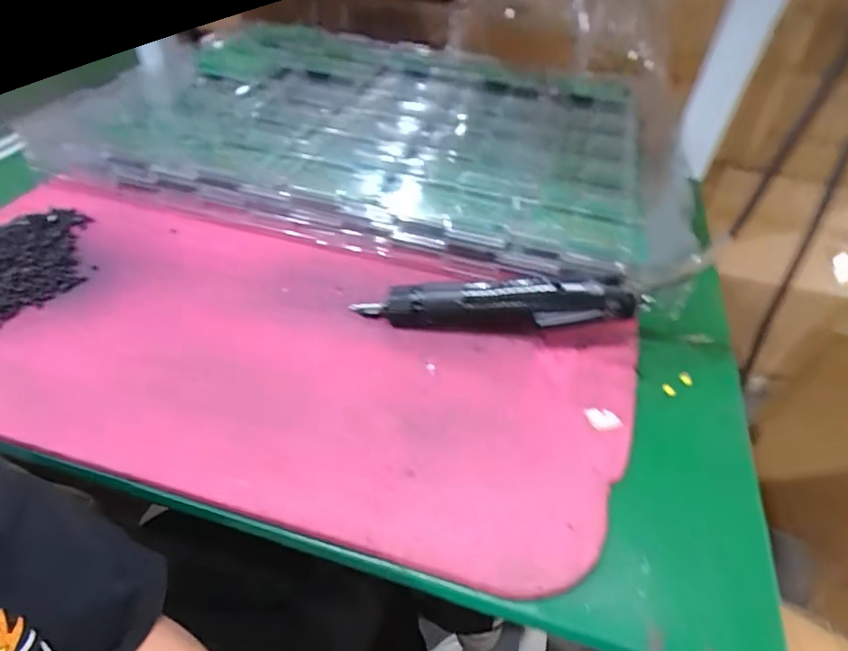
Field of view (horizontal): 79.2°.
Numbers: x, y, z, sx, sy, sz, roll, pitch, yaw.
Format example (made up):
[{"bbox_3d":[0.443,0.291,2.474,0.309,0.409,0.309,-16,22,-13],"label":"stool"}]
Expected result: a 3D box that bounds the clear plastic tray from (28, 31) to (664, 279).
[{"bbox_3d":[-0.083,-0.261,0.644,0.666,0.051,0.462,15,48,11],"label":"clear plastic tray"}]

